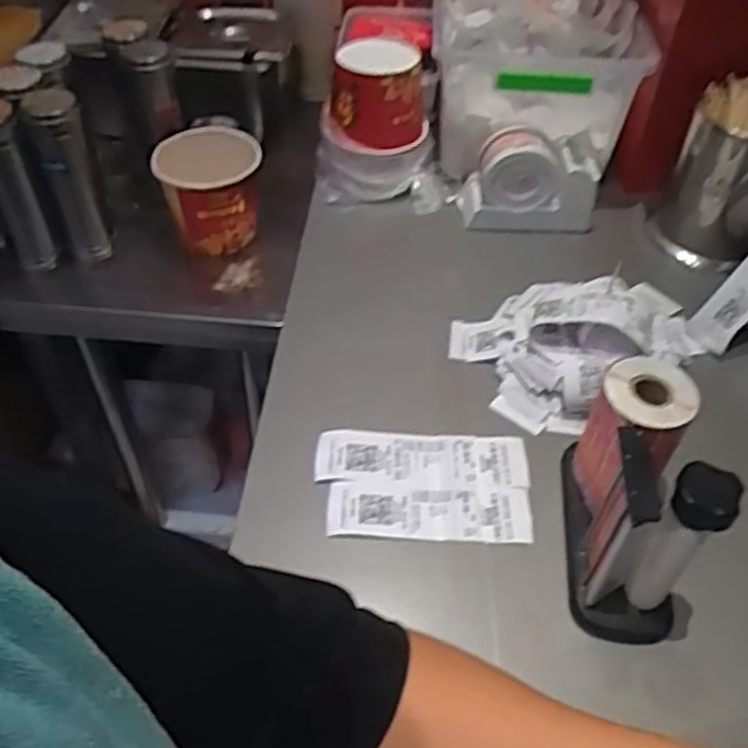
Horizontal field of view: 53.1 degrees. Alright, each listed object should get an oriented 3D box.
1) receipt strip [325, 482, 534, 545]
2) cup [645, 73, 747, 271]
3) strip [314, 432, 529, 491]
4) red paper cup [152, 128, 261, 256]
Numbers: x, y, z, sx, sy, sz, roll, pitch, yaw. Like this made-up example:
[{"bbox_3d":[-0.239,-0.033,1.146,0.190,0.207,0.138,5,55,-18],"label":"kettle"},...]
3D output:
[{"bbox_3d":[0.047,0.117,0.647,0.174,0.006,0.056,2,48,0],"label":"receipt strip"},{"bbox_3d":[0.409,-0.229,0.863,0.128,0.191,0.100,21,51,17],"label":"cup"},{"bbox_3d":[0.043,0.080,0.682,0.189,0.007,0.061,0,51,-3],"label":"strip"},{"bbox_3d":[-0.204,-0.224,0.947,0.126,0.137,0.130,-13,50,-12],"label":"red paper cup"}]

